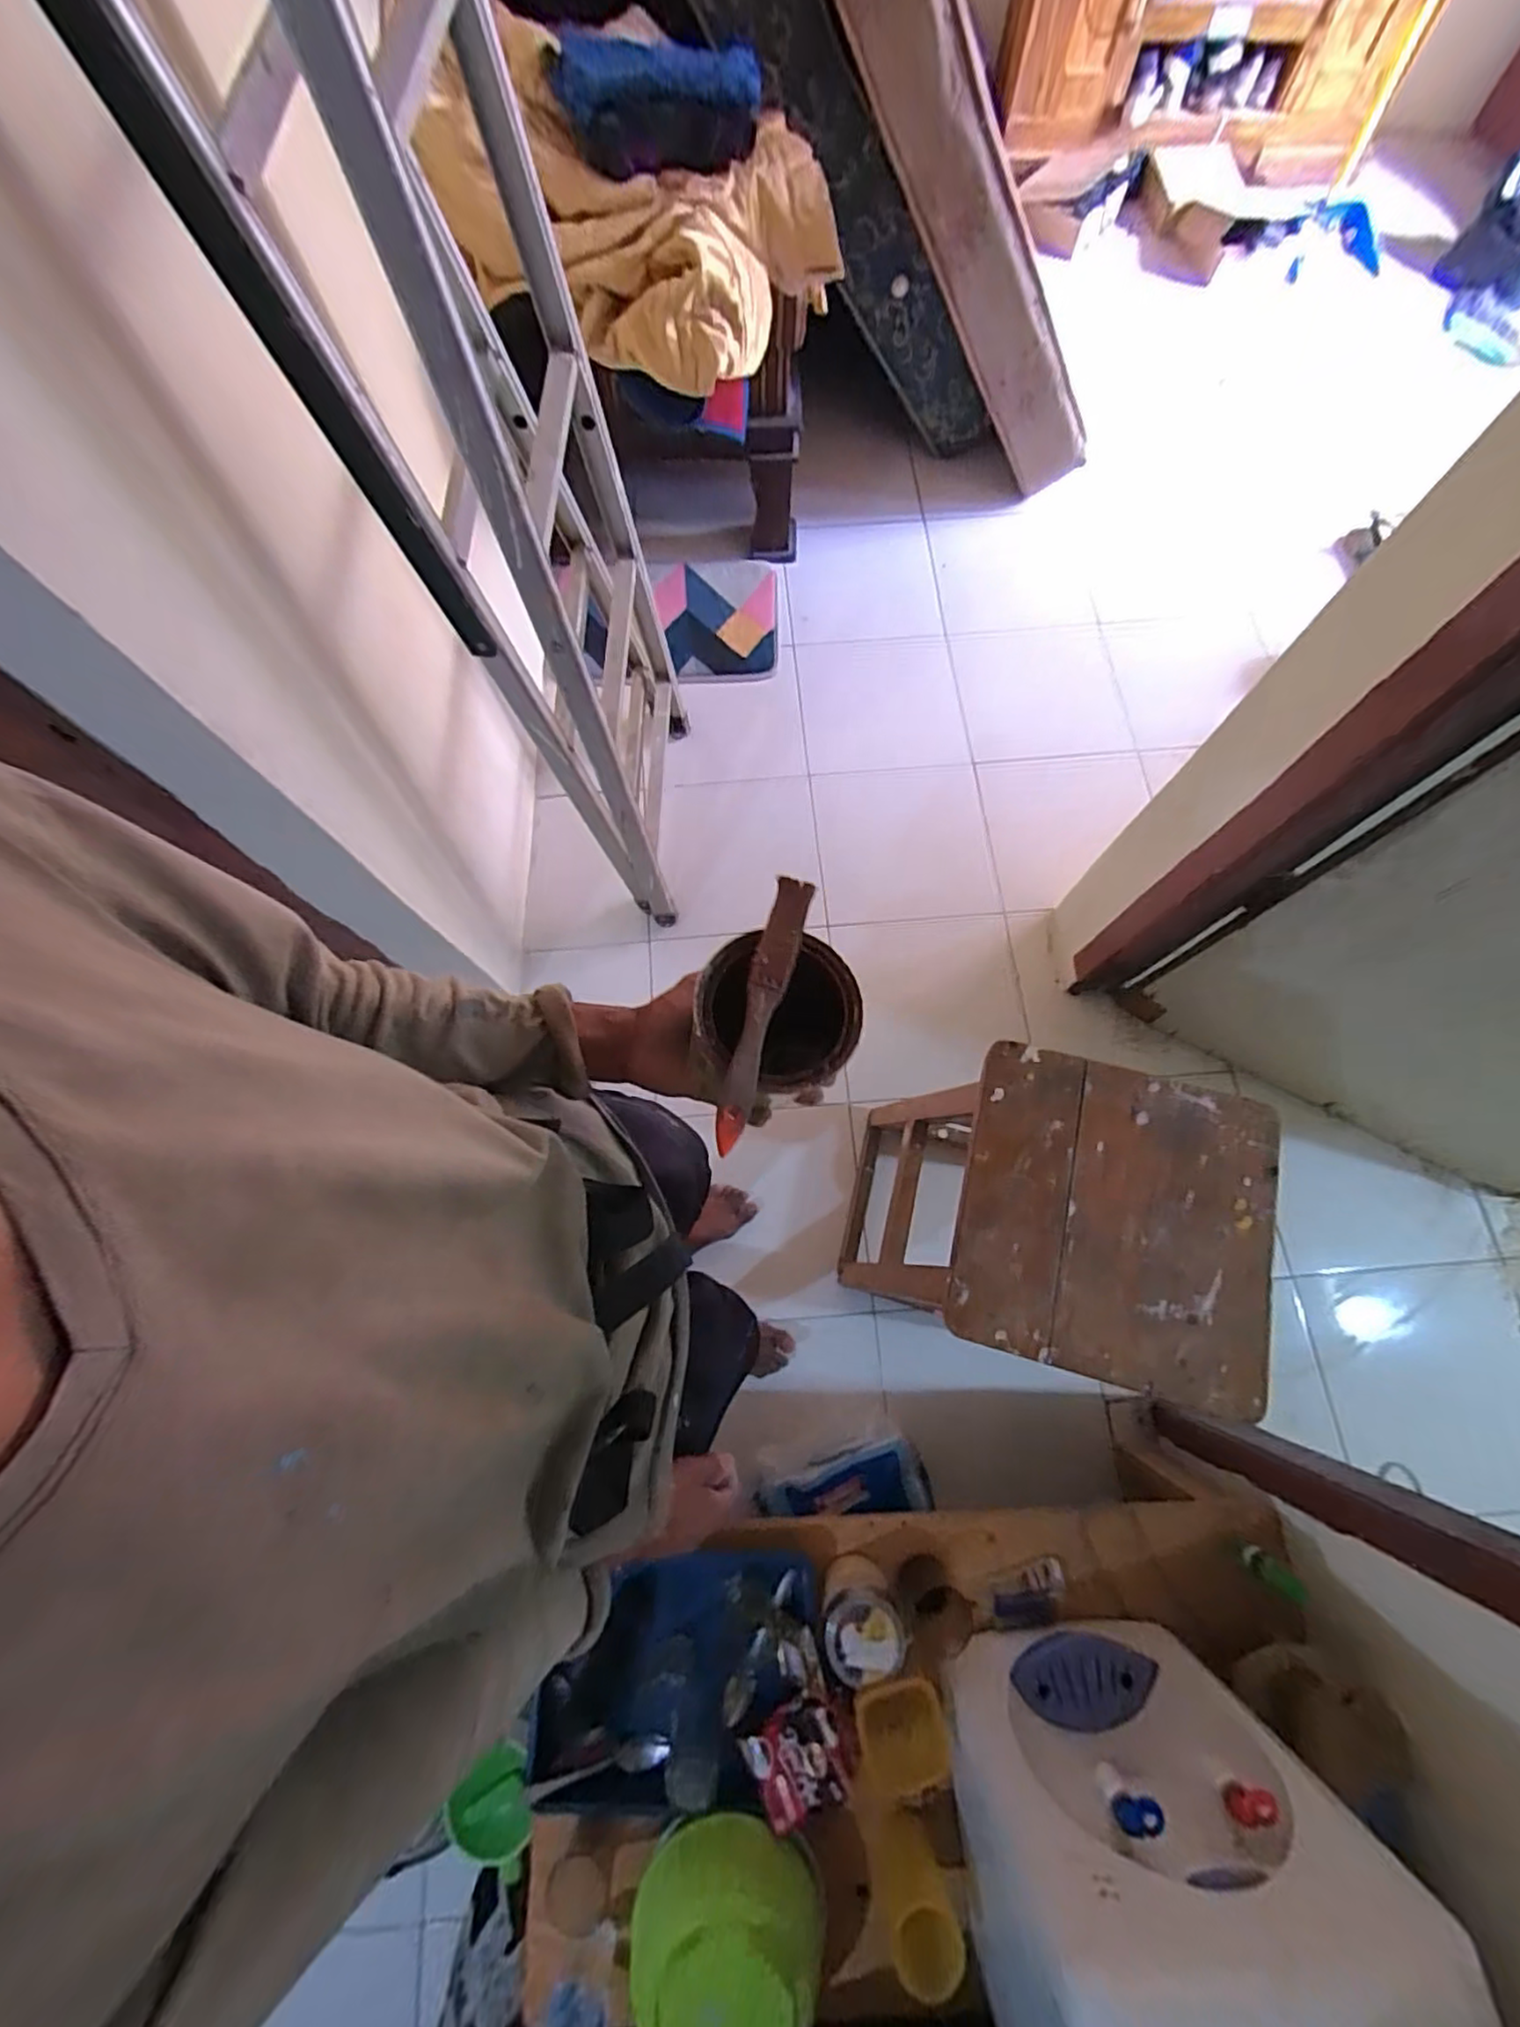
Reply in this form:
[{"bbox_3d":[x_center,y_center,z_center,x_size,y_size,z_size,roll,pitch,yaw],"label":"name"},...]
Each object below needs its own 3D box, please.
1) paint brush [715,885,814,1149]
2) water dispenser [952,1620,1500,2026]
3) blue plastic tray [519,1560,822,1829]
[{"bbox_3d":[0.000,-0.002,0.406,0.023,0.007,0.166,15,82,6],"label":"paint brush"},{"bbox_3d":[0.365,0.802,0.621,0.295,0.401,0.230,9,73,4],"label":"water dispenser"},{"bbox_3d":[-0.104,0.815,0.827,0.319,0.033,0.249,3,72,2],"label":"blue plastic tray"}]

